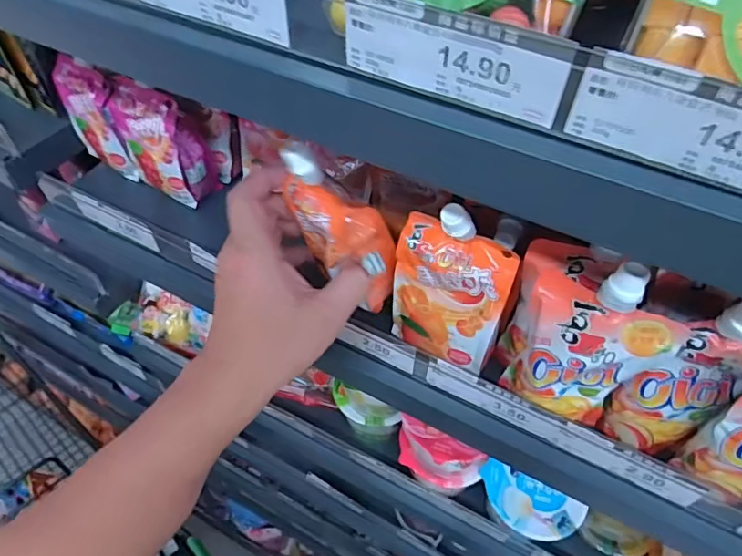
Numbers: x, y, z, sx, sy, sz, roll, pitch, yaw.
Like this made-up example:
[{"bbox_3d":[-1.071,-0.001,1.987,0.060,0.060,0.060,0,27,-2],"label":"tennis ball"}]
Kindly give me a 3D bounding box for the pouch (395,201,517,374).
[{"bbox_3d":[0.056,0.007,0.381,0.082,0.151,0.035,24,54,17],"label":"pouch"}]

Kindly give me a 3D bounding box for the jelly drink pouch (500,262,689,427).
[{"bbox_3d":[0.136,0.046,0.337,0.081,0.150,0.028,20,53,14],"label":"jelly drink pouch"}]

